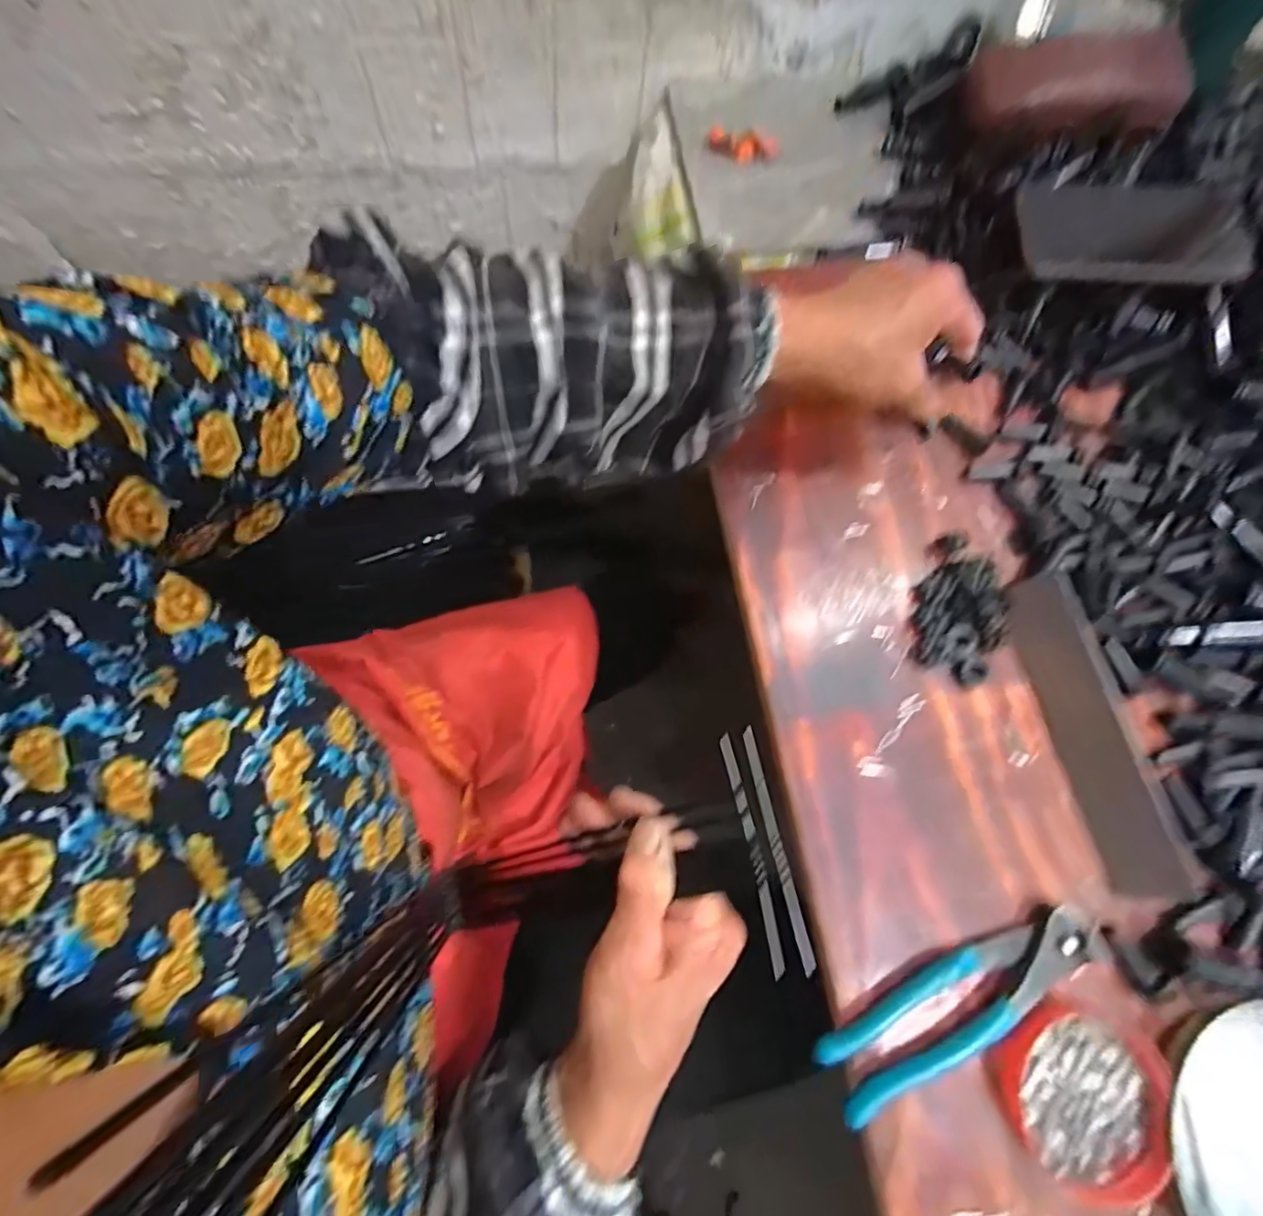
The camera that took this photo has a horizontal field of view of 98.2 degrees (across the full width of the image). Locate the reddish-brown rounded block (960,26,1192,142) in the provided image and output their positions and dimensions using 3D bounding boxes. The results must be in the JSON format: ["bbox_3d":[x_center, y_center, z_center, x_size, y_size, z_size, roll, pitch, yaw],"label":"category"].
[{"bbox_3d":[0.340,-0.393,0.417,0.156,0.032,0.076,-4,75,-6],"label":"reddish-brown rounded block"}]

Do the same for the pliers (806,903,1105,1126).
[{"bbox_3d":[0.178,0.208,0.291,0.168,0.019,0.038,-23,77,-10],"label":"pliers"}]

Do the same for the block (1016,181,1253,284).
[{"bbox_3d":[0.369,-0.281,0.405,0.164,0.016,0.084,1,74,-4],"label":"block"}]

